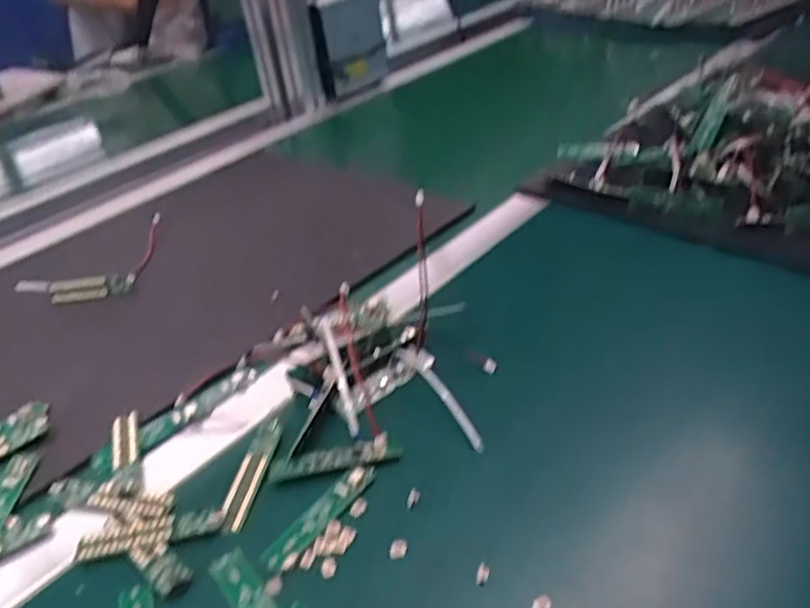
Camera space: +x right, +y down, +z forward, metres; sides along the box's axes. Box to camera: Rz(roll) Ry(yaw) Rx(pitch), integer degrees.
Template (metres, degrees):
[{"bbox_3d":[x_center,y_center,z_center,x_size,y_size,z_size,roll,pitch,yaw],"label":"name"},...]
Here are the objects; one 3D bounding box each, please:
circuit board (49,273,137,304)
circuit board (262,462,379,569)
[{"bbox_3d":[-0.293,-0.015,0.673,0.081,0.022,0.015,-4,32,5],"label":"circuit board"},{"bbox_3d":[-0.049,0.123,0.424,0.020,0.007,0.085,26,48,31],"label":"circuit board"}]

